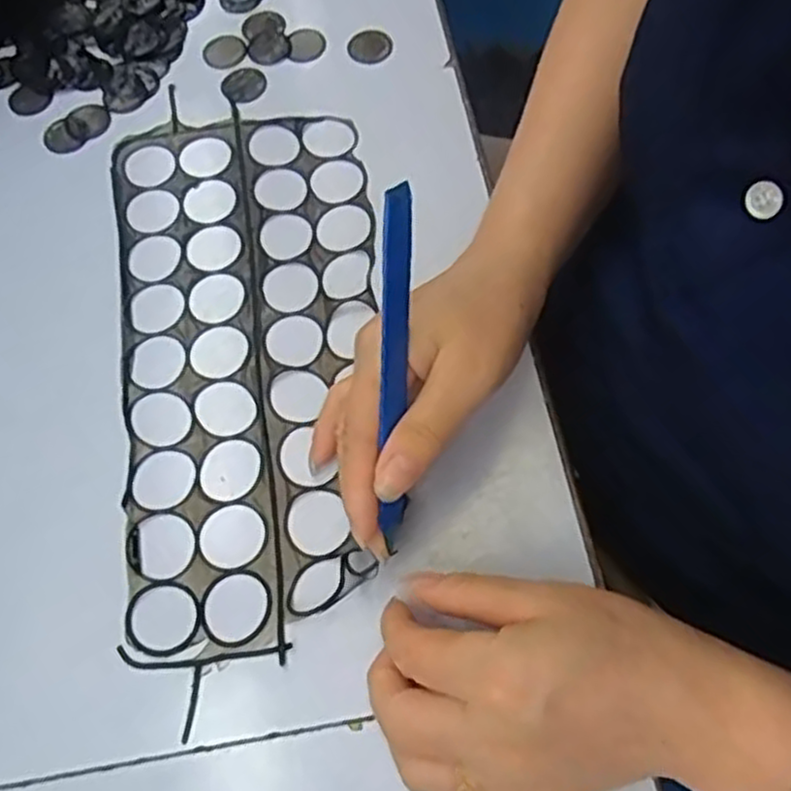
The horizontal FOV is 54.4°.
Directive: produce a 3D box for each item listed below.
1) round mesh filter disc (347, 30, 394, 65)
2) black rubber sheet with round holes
[{"bbox_3d":[-0.016,-0.221,0.488,0.028,0.005,0.025,5,67,5],"label":"round mesh filter disc"},{"bbox_3d":[-0.076,-0.027,0.400,0.137,0.008,0.309,-9,66,-1],"label":"black rubber sheet with round holes"}]

